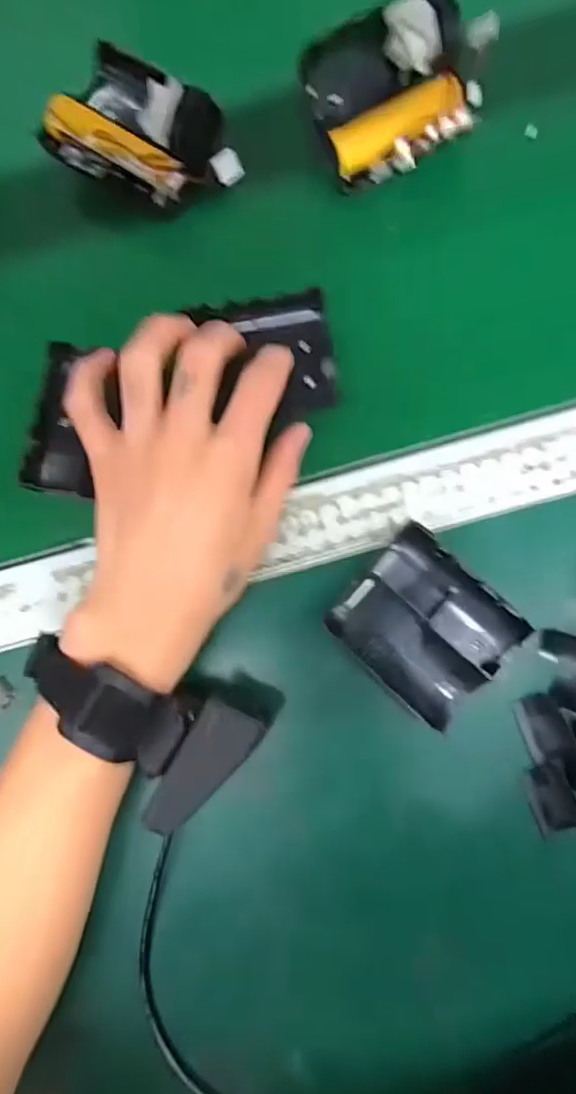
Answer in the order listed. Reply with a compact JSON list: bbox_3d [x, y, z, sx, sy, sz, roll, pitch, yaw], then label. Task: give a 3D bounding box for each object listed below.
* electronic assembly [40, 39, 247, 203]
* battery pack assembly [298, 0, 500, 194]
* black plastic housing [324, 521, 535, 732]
[{"bbox_3d":[-0.075,-0.224,0.310,0.094,0.028,0.067,25,87,6],"label":"electronic assembly"},{"bbox_3d":[0.060,-0.240,0.298,0.093,0.043,0.057,-23,83,2],"label":"battery pack assembly"},{"bbox_3d":[0.067,0.039,0.282,0.074,0.023,0.067,43,89,7],"label":"black plastic housing"}]

